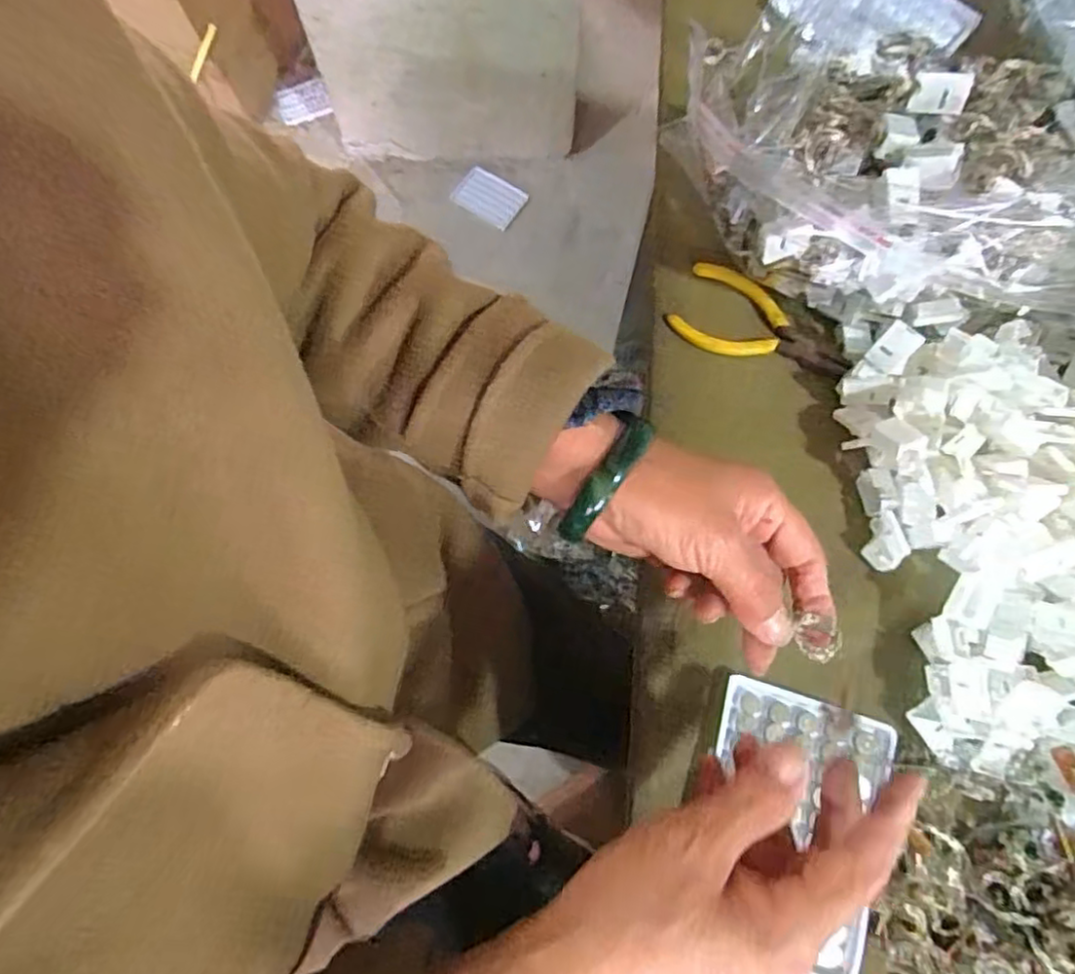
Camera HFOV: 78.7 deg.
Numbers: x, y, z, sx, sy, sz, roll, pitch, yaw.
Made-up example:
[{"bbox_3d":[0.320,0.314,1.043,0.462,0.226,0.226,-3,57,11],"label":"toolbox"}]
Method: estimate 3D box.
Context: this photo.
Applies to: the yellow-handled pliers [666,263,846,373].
[{"bbox_3d":[0.143,-0.102,0.420,0.110,0.010,0.053,27,76,8],"label":"yellow-handled pliers"}]

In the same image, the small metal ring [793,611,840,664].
[{"bbox_3d":[0.130,0.070,0.305,0.021,0.006,0.020,17,75,5],"label":"small metal ring"}]

